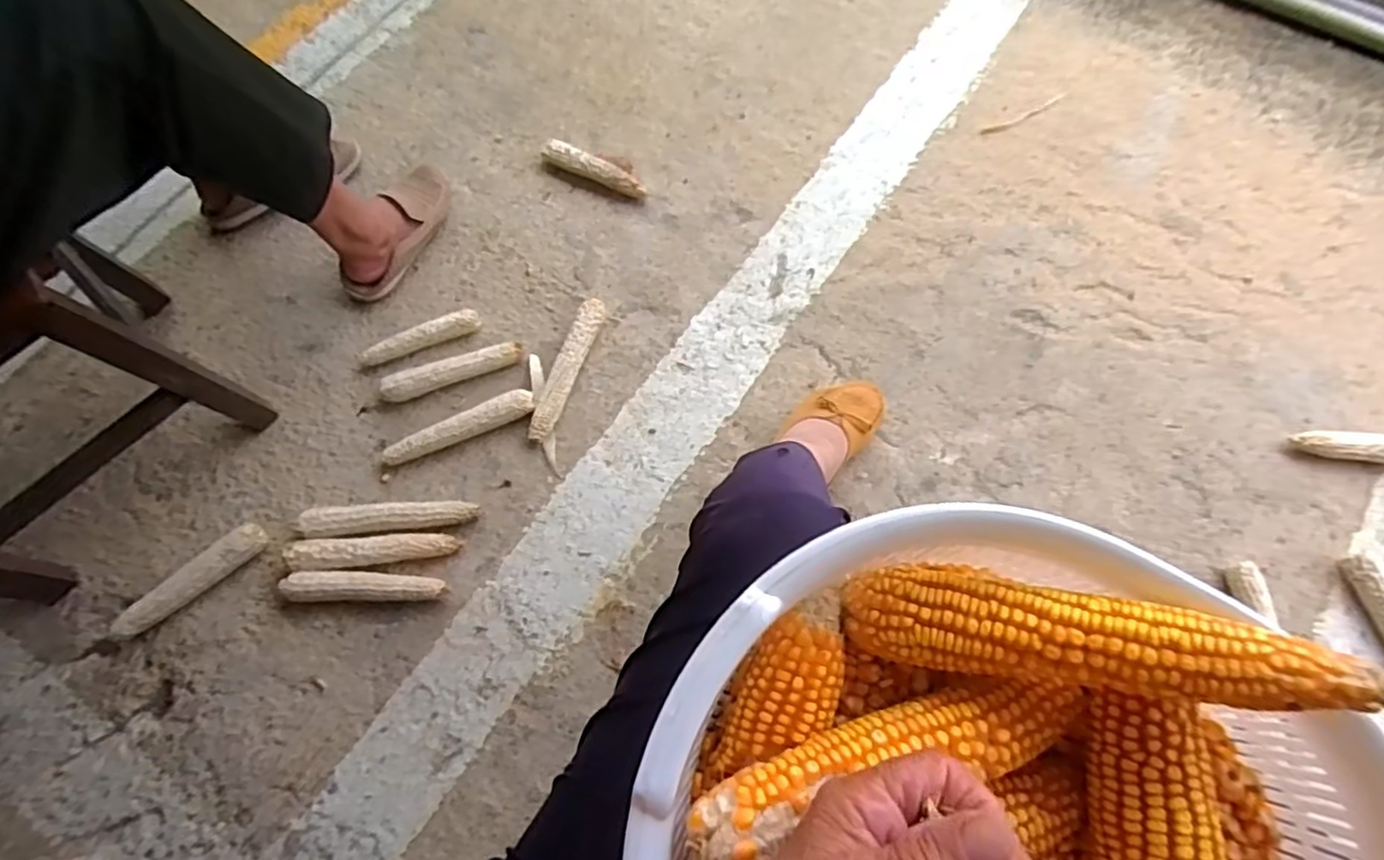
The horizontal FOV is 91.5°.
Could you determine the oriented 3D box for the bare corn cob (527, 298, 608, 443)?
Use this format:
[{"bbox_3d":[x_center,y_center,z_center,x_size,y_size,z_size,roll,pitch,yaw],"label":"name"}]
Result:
[{"bbox_3d":[-0.161,-0.078,0.874,0.032,0.036,0.202,19,71,7],"label":"bare corn cob"}]

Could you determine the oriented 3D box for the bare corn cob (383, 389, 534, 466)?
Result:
[{"bbox_3d":[-0.293,-0.005,0.845,0.192,0.035,0.035,-22,71,-8],"label":"bare corn cob"}]

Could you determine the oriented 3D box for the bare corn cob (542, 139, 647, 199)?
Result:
[{"bbox_3d":[-0.145,-0.381,0.992,0.157,0.031,0.034,26,72,9],"label":"bare corn cob"}]

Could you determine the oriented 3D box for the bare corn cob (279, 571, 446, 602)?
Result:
[{"bbox_3d":[-0.371,0.179,0.770,0.169,0.041,0.031,-1,70,0],"label":"bare corn cob"}]

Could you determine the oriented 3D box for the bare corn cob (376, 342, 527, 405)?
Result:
[{"bbox_3d":[-0.309,-0.074,0.873,0.177,0.029,0.037,-17,71,-6],"label":"bare corn cob"}]

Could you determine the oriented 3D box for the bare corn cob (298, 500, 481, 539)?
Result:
[{"bbox_3d":[-0.357,0.104,0.802,0.193,0.033,0.038,-5,70,-2],"label":"bare corn cob"}]

